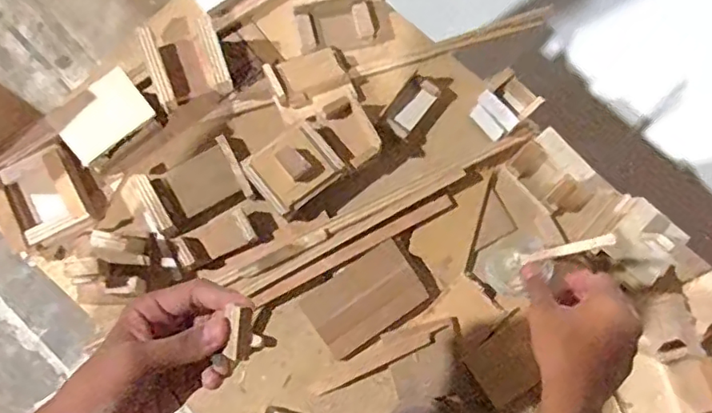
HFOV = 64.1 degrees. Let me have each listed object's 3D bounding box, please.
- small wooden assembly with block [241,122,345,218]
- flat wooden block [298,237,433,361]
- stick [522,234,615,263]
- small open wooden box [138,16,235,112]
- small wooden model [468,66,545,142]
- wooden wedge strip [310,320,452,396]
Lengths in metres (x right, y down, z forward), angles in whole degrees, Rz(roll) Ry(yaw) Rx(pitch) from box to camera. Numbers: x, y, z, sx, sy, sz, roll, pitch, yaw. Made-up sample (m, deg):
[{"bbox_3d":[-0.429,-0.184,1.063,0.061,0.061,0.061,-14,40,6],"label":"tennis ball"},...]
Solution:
[{"bbox_3d":[-0.072,-0.045,0.671,0.093,0.029,0.079,-39,82,-7],"label":"small wooden assembly with block"},{"bbox_3d":[0.011,0.109,0.665,0.130,0.008,0.085,-35,82,-7],"label":"flat wooden block"},{"bbox_3d":[0.196,0.043,0.546,0.009,0.115,0.010,-4,79,-20],"label":"stick"},{"bbox_3d":[-0.199,-0.169,0.677,0.080,0.058,0.087,-22,81,-5],"label":"small open wooden box"},{"bbox_3d":[0.176,-0.116,0.682,0.049,0.076,0.059,-44,83,-8],"label":"small wooden model"},{"bbox_3d":[0.027,0.171,0.660,0.173,0.008,0.028,-26,81,-6],"label":"wooden wedge strip"}]

